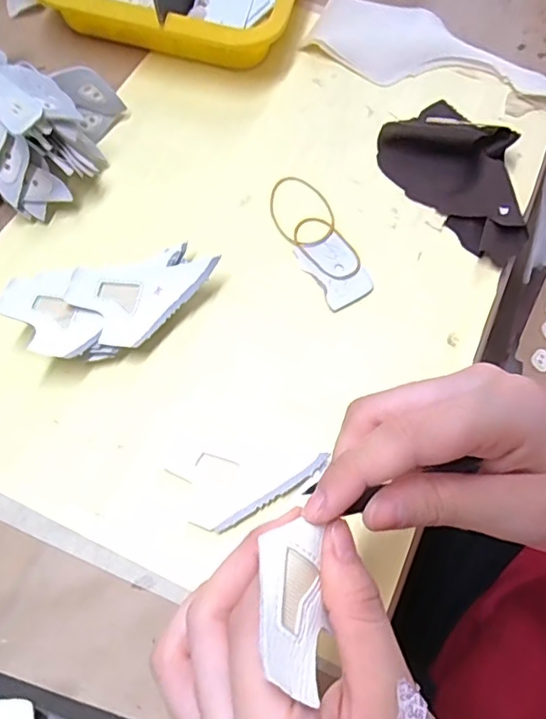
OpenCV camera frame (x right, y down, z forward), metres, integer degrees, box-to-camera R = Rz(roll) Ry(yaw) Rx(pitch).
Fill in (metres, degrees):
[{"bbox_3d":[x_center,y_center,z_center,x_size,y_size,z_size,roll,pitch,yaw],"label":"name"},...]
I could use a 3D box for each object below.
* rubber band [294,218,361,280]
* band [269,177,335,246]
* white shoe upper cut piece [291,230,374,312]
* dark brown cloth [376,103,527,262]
[{"bbox_3d":[0.038,-0.077,0.373,0.035,0.004,0.054,-36,71,-18],"label":"rubber band"},{"bbox_3d":[0.021,-0.104,0.384,0.045,0.004,0.059,-18,67,-11],"label":"band"},{"bbox_3d":[0.043,-0.061,0.368,0.037,0.004,0.052,-28,69,-15],"label":"white shoe upper cut piece"},{"bbox_3d":[0.138,-0.136,0.390,0.080,0.025,0.137,-26,71,-14],"label":"dark brown cloth"}]

